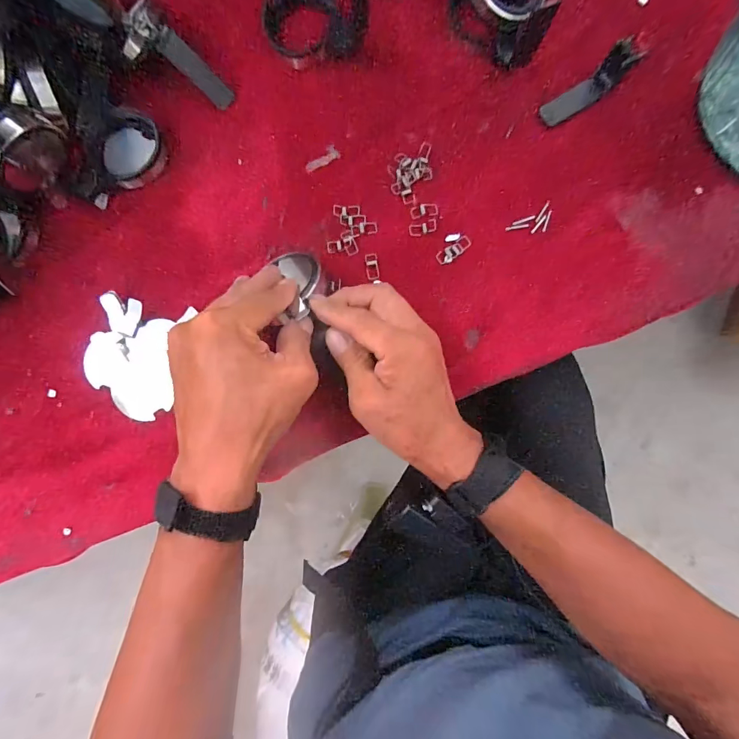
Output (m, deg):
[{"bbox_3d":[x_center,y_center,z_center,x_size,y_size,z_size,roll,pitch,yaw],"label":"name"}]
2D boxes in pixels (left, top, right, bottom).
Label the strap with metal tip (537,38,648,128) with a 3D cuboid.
[{"bbox_3d":[0.190,-0.245,0.337,0.082,0.009,0.024,-35,86,17],"label":"strap with metal tip"}]

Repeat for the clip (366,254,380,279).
[{"bbox_3d":[0.002,-0.093,0.348,0.011,0.004,0.023,-6,85,3],"label":"clip"}]

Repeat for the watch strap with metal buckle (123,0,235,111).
[{"bbox_3d":[-0.171,-0.278,0.354,0.092,0.028,0.037,31,92,-28],"label":"watch strap with metal buckle"}]

